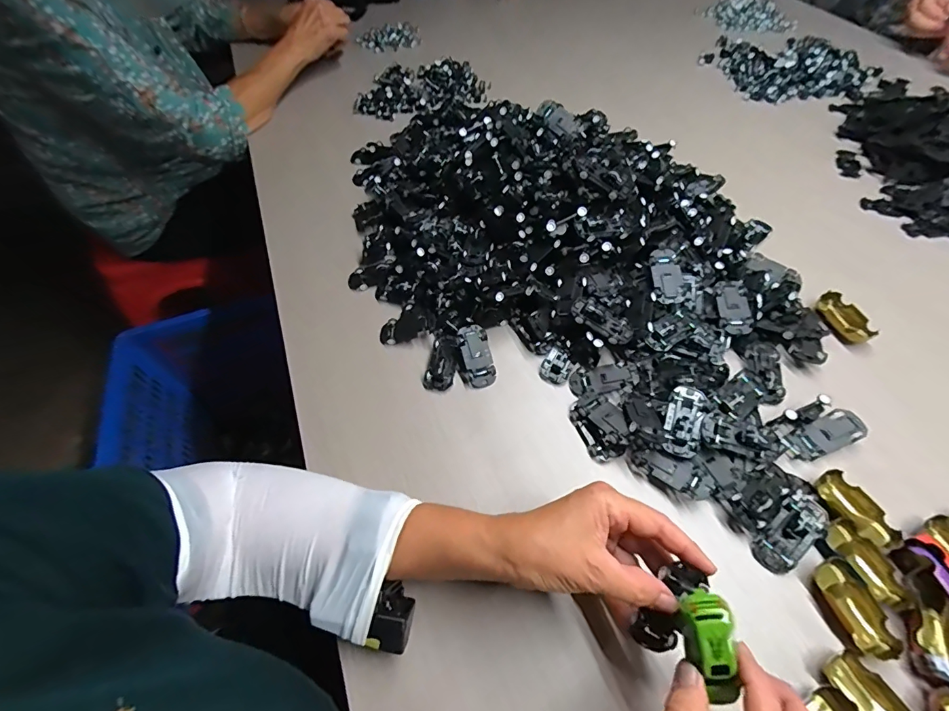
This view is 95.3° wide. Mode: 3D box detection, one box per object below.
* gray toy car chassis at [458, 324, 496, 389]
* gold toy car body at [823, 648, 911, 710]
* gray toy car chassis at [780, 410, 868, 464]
[{"bbox_3d":[0.001,0.001,0.458,0.033,0.015,0.066,-10,82,-4],"label":"gray toy car chassis"},{"bbox_3d":[0.272,0.238,0.291,0.031,0.017,0.063,-30,60,-17],"label":"gold toy car body"},{"bbox_3d":[0.321,0.074,0.396,0.069,0.008,0.029,-25,58,3],"label":"gray toy car chassis"}]

